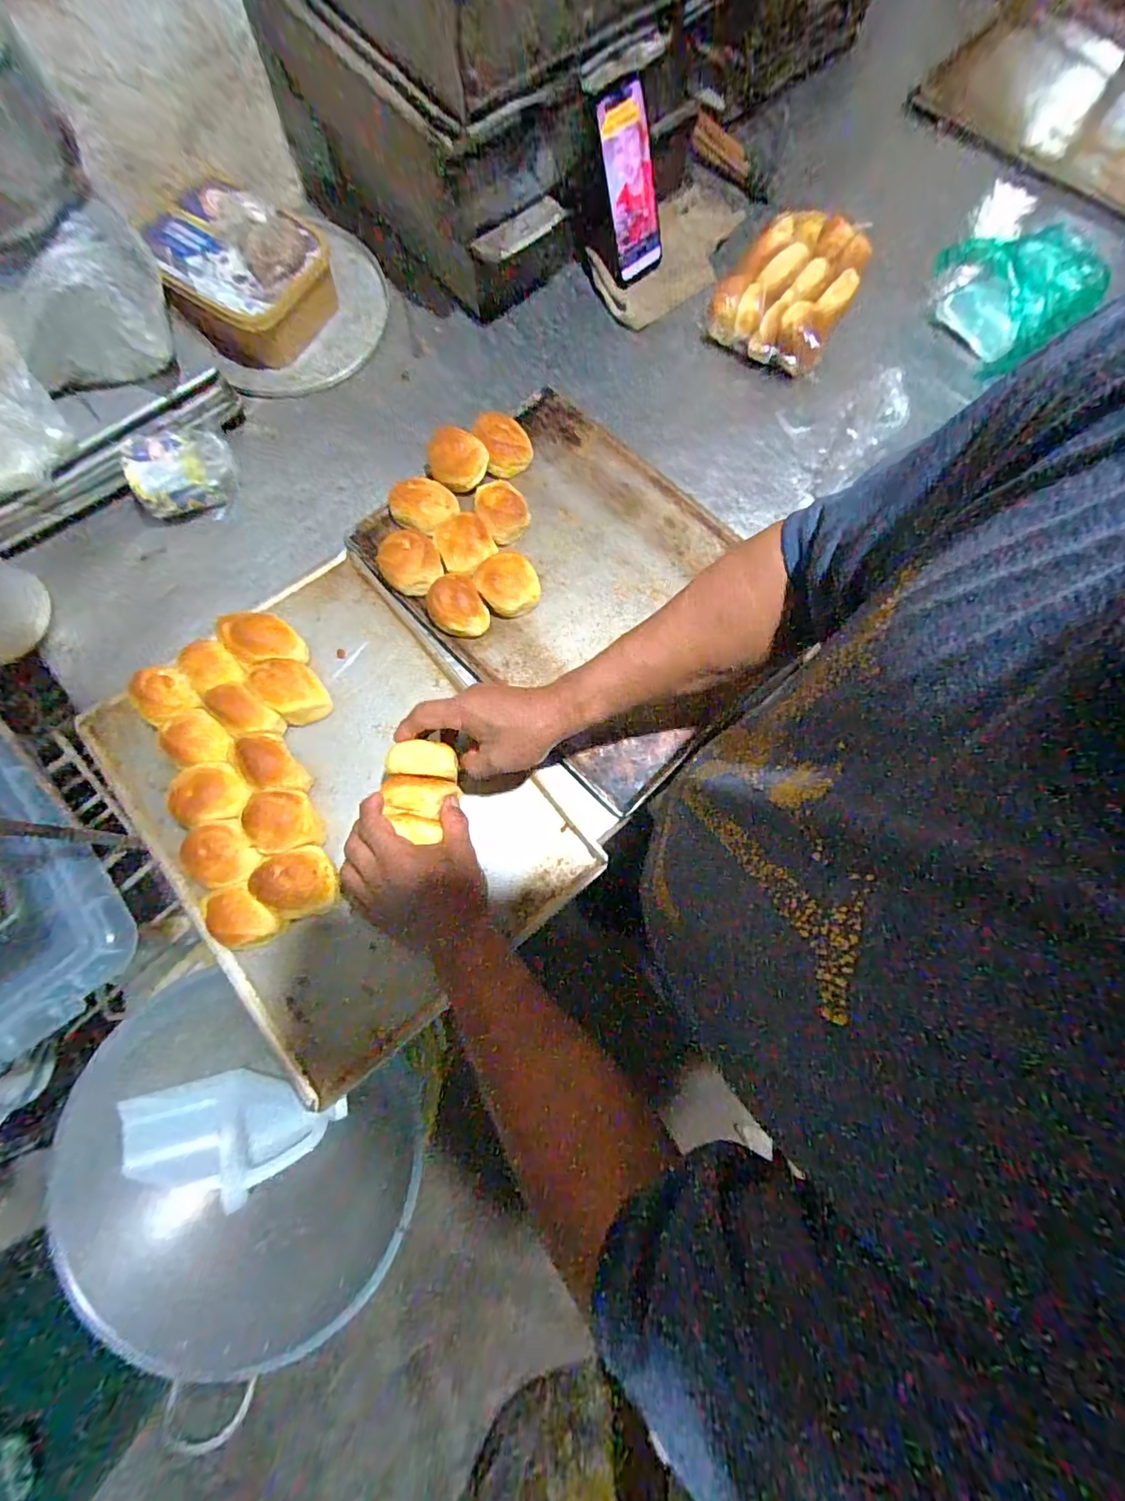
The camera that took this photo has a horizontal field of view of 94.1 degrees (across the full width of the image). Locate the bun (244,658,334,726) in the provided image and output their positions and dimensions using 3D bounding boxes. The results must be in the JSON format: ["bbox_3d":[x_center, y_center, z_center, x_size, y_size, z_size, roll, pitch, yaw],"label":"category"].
[{"bbox_3d":[-0.269,-0.059,0.525,0.056,0.041,0.074,-41,80,-10],"label":"bun"}]

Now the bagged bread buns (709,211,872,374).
[{"bbox_3d":[0.294,-0.593,0.674,0.154,0.076,0.195,30,78,6],"label":"bagged bread buns"}]

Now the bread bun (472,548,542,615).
[{"bbox_3d":[-0.061,-0.182,0.570,0.065,0.029,0.066,0,76,-1],"label":"bread bun"}]

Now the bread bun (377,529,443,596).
[{"bbox_3d":[-0.167,-0.205,0.573,0.065,0.032,0.067,0,76,-1],"label":"bread bun"}]

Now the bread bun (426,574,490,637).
[{"bbox_3d":[-0.112,-0.153,0.558,0.056,0.037,0.062,-28,78,-7],"label":"bread bun"}]

